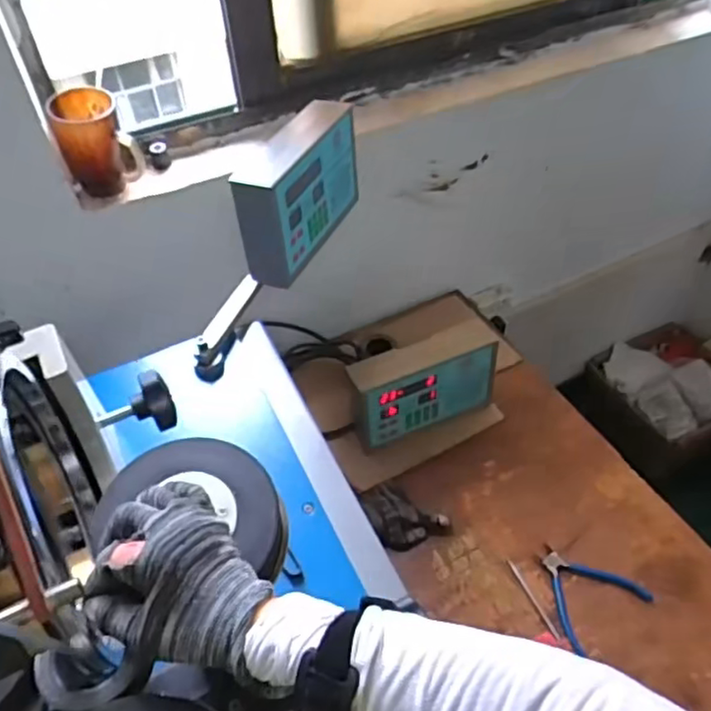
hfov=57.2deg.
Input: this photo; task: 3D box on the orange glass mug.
[{"bbox_3d":[-0.331,-0.268,0.845,0.096,0.128,0.074,-17,49,-12],"label":"orange glass mug"}]

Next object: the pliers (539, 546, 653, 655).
[{"bbox_3d":[0.297,0.309,0.865,0.128,0.012,0.130,-31,53,-22],"label":"pliers"}]

